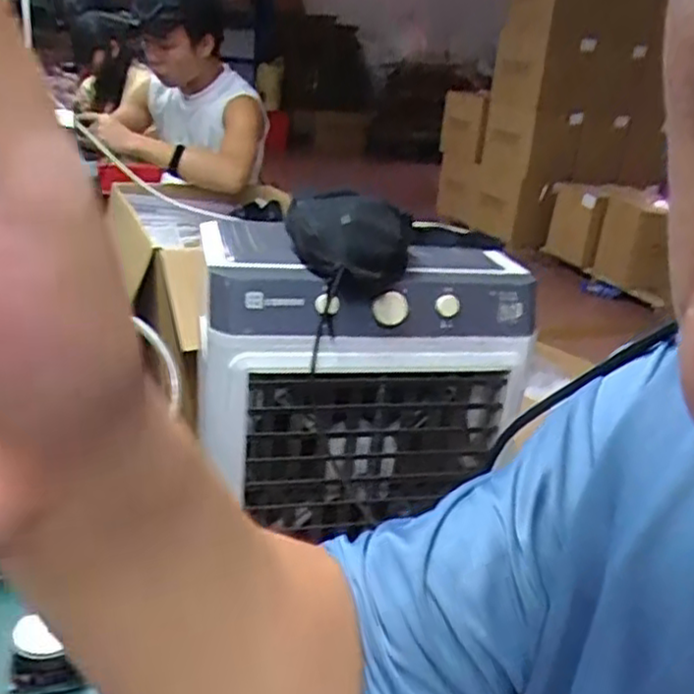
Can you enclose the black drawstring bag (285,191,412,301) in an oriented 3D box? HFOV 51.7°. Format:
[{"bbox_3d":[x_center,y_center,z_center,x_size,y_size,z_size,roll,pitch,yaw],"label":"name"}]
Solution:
[{"bbox_3d":[-0.004,-0.131,0.882,0.159,0.094,0.127,6,22,3],"label":"black drawstring bag"}]

